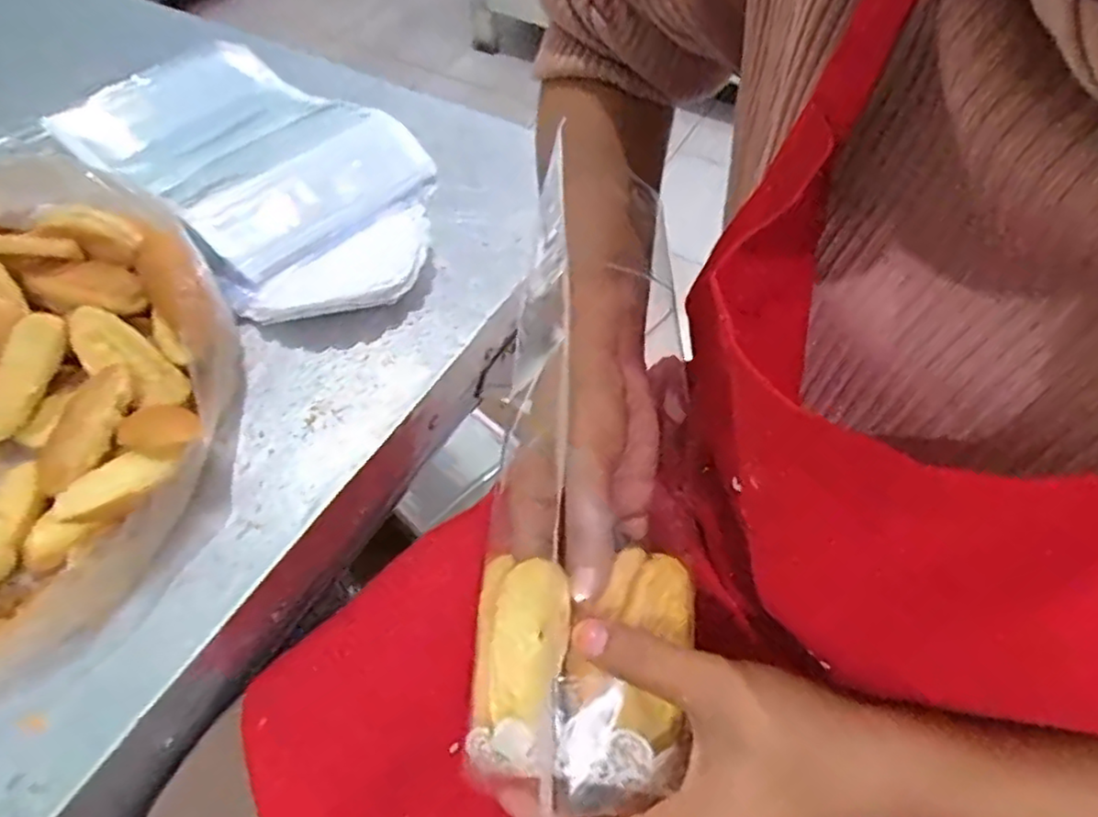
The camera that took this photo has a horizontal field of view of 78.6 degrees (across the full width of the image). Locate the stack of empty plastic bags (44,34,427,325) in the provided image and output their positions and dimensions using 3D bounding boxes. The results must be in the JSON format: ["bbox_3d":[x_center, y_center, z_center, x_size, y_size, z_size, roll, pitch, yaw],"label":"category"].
[{"bbox_3d":[-0.249,-0.215,0.584,0.413,0.040,0.212,37,60,23],"label":"stack of empty plastic bags"}]

